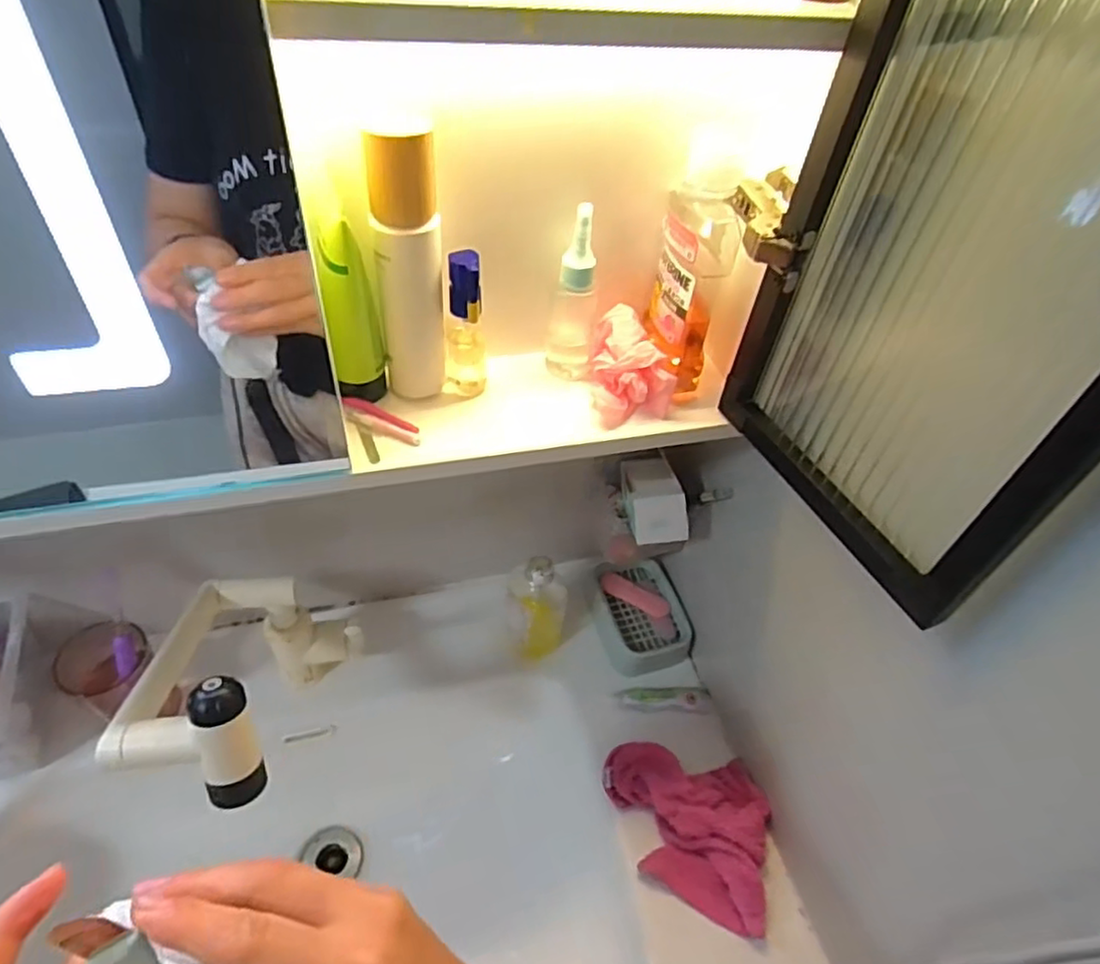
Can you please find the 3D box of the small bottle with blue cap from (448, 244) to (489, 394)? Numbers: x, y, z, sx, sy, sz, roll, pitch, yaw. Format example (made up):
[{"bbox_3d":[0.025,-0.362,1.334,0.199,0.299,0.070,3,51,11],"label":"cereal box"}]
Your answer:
[{"bbox_3d":[-0.055,-0.103,0.443,0.026,0.103,0.025,0,47,-7],"label":"small bottle with blue cap"}]

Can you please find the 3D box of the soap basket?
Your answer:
[{"bbox_3d":[0.097,0.149,0.739,0.095,0.046,0.129,-11,49,-16],"label":"soap basket"}]

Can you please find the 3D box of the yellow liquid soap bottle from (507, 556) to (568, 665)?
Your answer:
[{"bbox_3d":[-0.013,0.125,0.659,0.061,0.130,0.046,3,47,-4],"label":"yellow liquid soap bottle"}]

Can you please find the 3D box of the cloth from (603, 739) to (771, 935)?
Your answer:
[{"bbox_3d":[0.123,0.303,0.597,0.154,0.035,0.131,18,48,10],"label":"cloth"}]

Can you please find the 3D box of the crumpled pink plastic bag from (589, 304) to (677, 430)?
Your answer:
[{"bbox_3d":[0.054,-0.083,0.469,0.049,0.051,0.066,-9,49,-15],"label":"crumpled pink plastic bag"}]

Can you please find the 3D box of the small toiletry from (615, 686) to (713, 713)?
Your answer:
[{"bbox_3d":[0.121,0.227,0.691,0.098,0.023,0.031,-1,47,-7],"label":"small toiletry"}]

